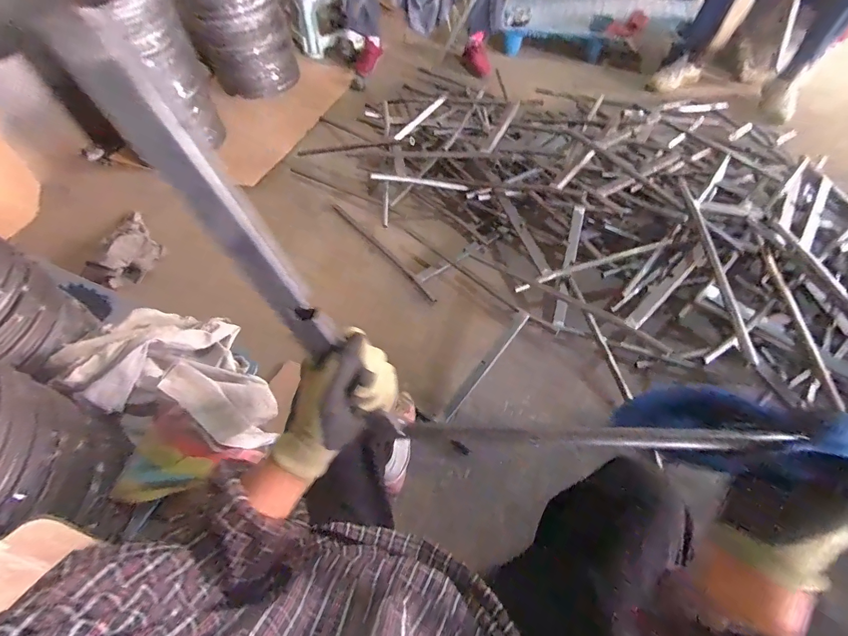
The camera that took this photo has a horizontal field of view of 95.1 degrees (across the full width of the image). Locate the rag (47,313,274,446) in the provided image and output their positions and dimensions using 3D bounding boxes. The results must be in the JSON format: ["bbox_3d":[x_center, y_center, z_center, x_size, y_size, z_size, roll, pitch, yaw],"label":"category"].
[{"bbox_3d":[-0.569,0.094,0.888,0.377,0.165,0.276,12,58,12],"label":"rag"}]

